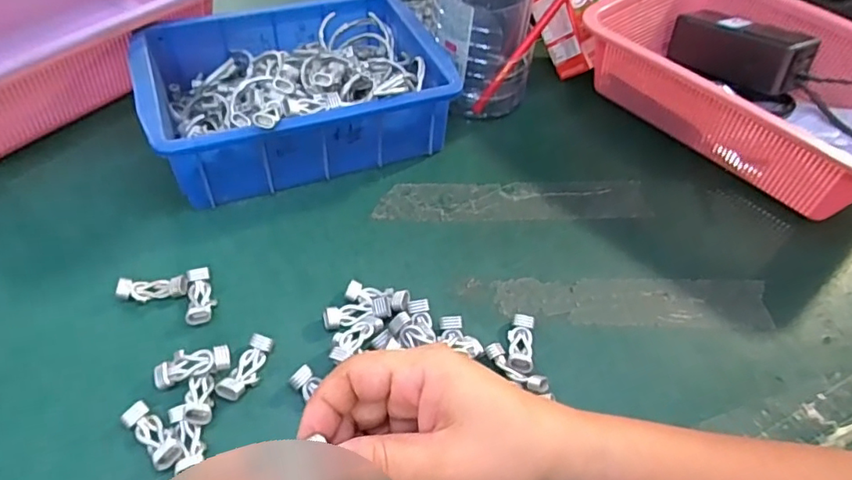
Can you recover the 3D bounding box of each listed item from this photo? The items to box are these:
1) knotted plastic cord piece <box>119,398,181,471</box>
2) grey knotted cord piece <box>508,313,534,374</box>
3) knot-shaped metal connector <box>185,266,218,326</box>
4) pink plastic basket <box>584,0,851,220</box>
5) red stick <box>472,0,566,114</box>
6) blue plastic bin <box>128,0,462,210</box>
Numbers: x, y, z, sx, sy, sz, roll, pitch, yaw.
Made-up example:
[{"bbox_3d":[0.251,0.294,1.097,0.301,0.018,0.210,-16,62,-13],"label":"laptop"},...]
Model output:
[{"bbox_3d":[-0.155,0.111,0.311,0.044,0.007,0.015,36,55,24],"label":"knotted plastic cord piece"},{"bbox_3d":[0.063,0.069,0.364,0.016,0.012,0.045,8,49,3],"label":"grey knotted cord piece"},{"bbox_3d":[-0.155,0.038,0.377,0.018,0.009,0.044,-8,50,-11],"label":"knot-shaped metal connector"},{"bbox_3d":[0.316,-0.149,0.528,0.220,0.090,0.303,-32,58,-28],"label":"pink plastic basket"},{"bbox_3d":[0.094,-0.183,0.503,0.011,0.156,0.012,14,32,-50],"label":"red stick"},{"bbox_3d":[-0.112,-0.132,0.484,0.243,0.078,0.178,-16,52,-18],"label":"blue plastic bin"}]

